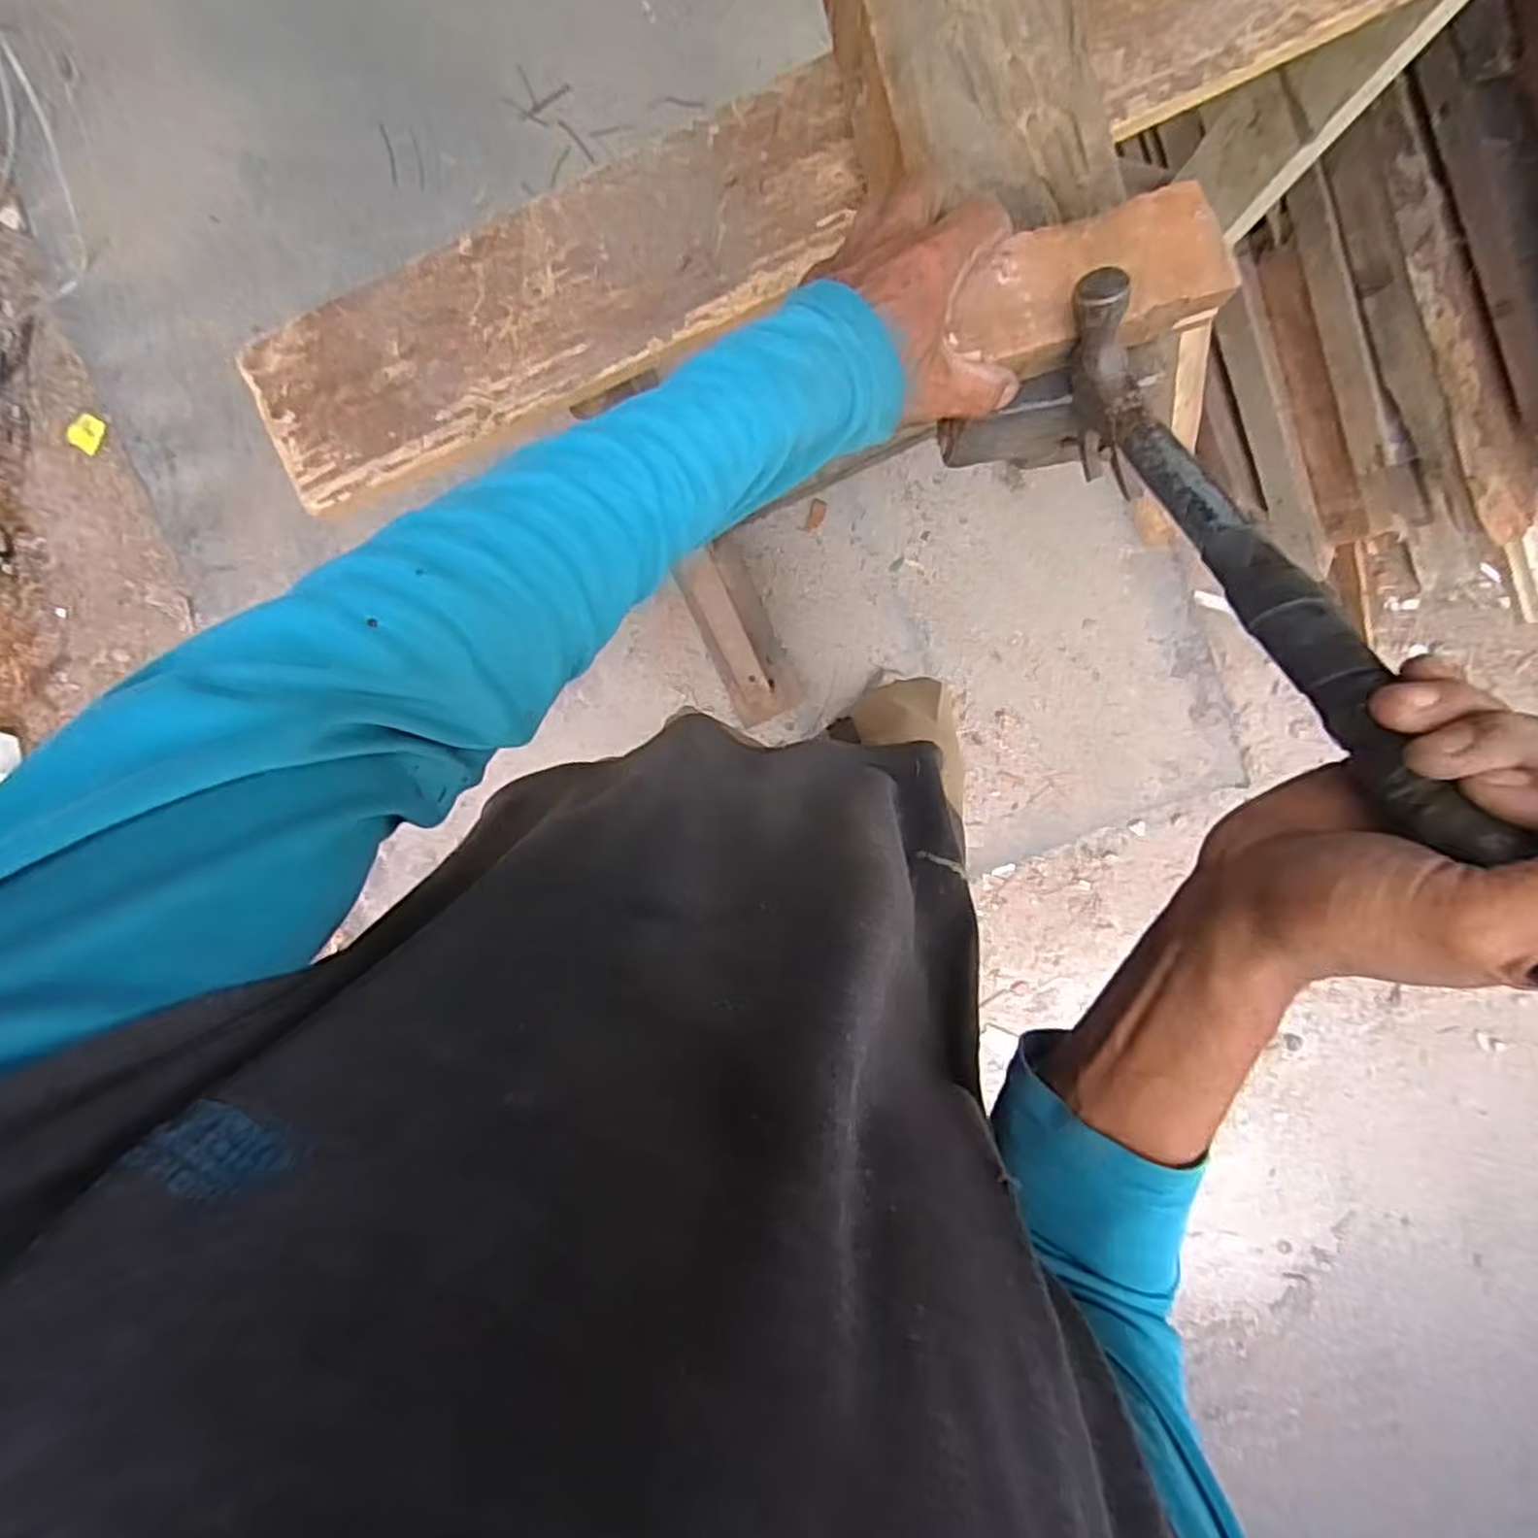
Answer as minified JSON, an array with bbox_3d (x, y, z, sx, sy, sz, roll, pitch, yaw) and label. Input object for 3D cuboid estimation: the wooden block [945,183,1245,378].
[{"bbox_3d":[0.159,-0.245,0.393,0.134,0.020,0.064,-19,94,1],"label":"wooden block"}]

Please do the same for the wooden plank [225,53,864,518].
[{"bbox_3d":[-0.149,-0.330,0.550,0.447,0.018,0.135,-23,94,3],"label":"wooden plank"}]

